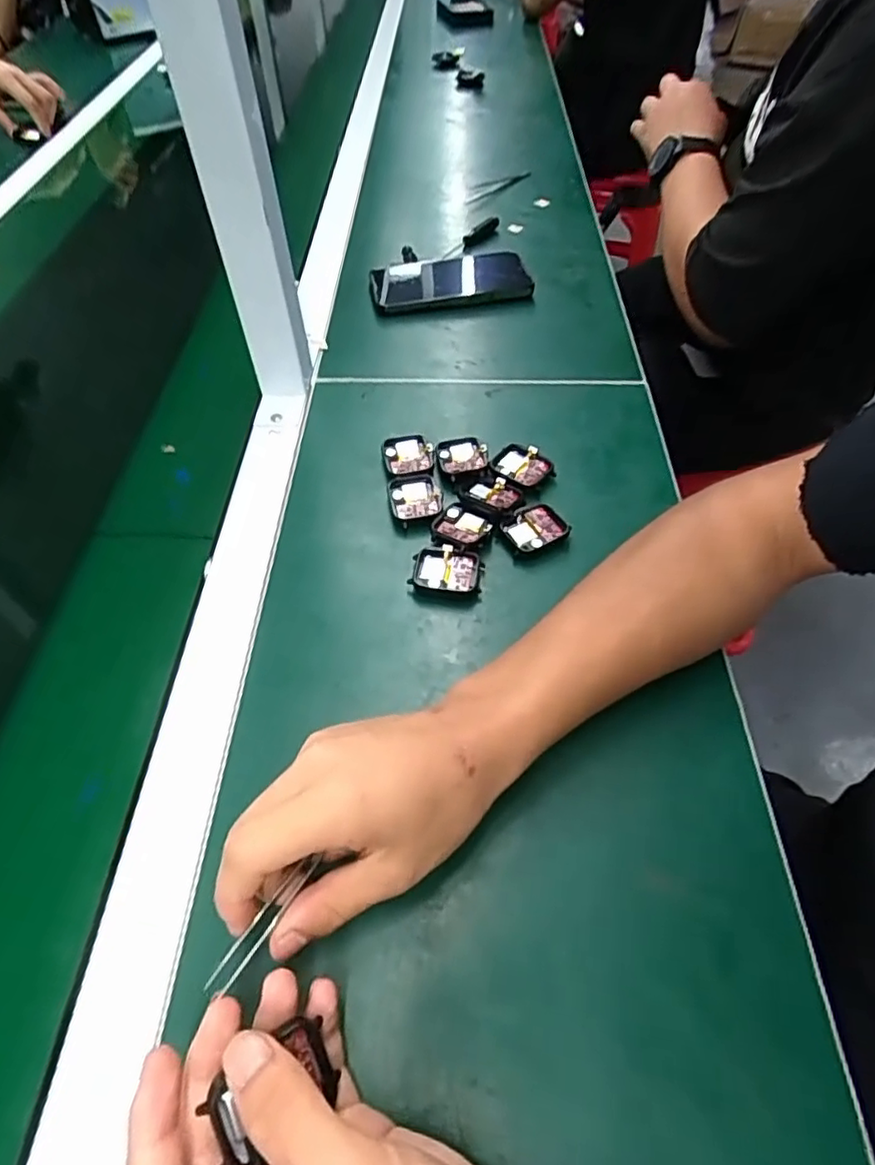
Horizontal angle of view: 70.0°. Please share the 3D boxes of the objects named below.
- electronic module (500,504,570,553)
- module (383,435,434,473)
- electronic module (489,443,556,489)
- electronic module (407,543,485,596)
[{"bbox_3d":[0.072,-0.039,0.453,0.044,0.011,0.035,-32,56,-20],"label":"electronic module"},{"bbox_3d":[-0.024,-0.102,0.497,0.038,0.006,0.041,-10,51,-4],"label":"module"},{"bbox_3d":[0.066,-0.091,0.490,0.037,0.012,0.042,-37,58,-23],"label":"electronic module"},{"bbox_3d":[0.007,-0.007,0.428,0.047,0.012,0.037,7,52,10],"label":"electronic module"}]

